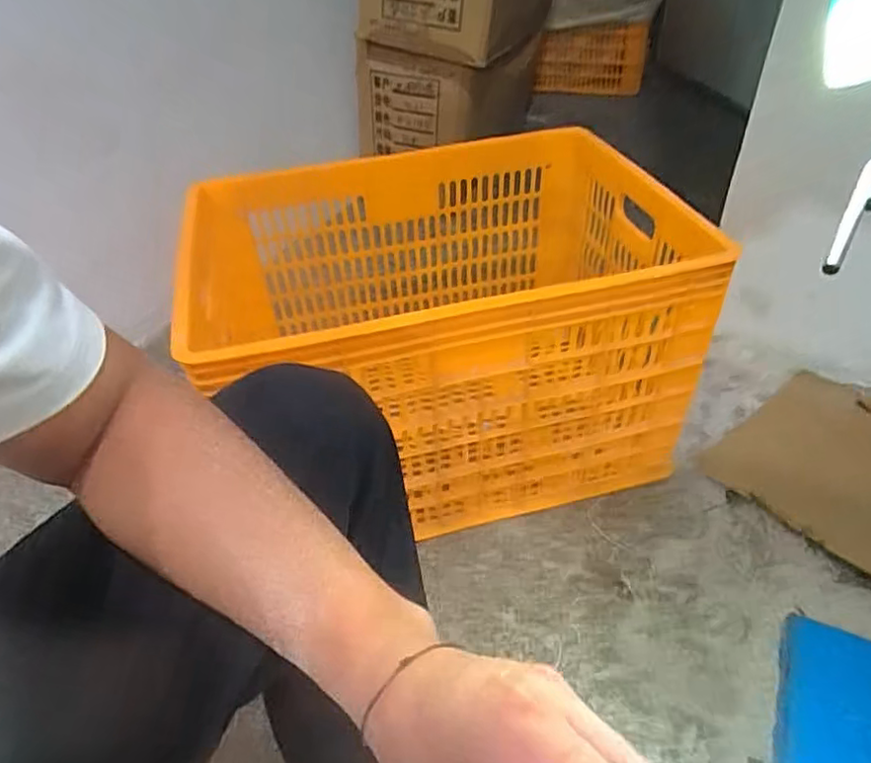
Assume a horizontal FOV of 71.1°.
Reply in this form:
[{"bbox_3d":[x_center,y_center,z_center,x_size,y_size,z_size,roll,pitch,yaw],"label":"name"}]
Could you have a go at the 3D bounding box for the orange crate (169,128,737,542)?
[{"bbox_3d":[0.000,-0.071,0.967,0.681,0.426,0.485,-13,42,-8],"label":"orange crate"}]

